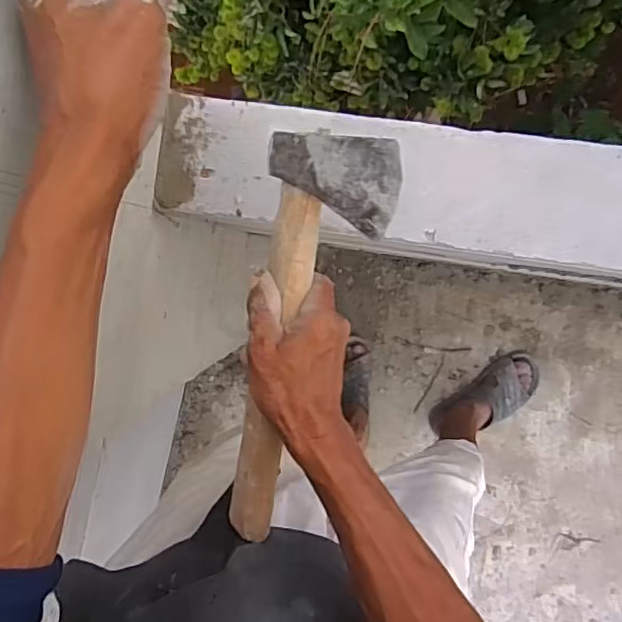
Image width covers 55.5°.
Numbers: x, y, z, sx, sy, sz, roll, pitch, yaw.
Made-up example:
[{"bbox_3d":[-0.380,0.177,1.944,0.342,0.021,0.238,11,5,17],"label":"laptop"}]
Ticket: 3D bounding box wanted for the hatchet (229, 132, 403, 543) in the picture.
[{"bbox_3d":[-0.010,0.035,0.441,0.113,0.032,0.338,34,122,39],"label":"hatchet"}]

